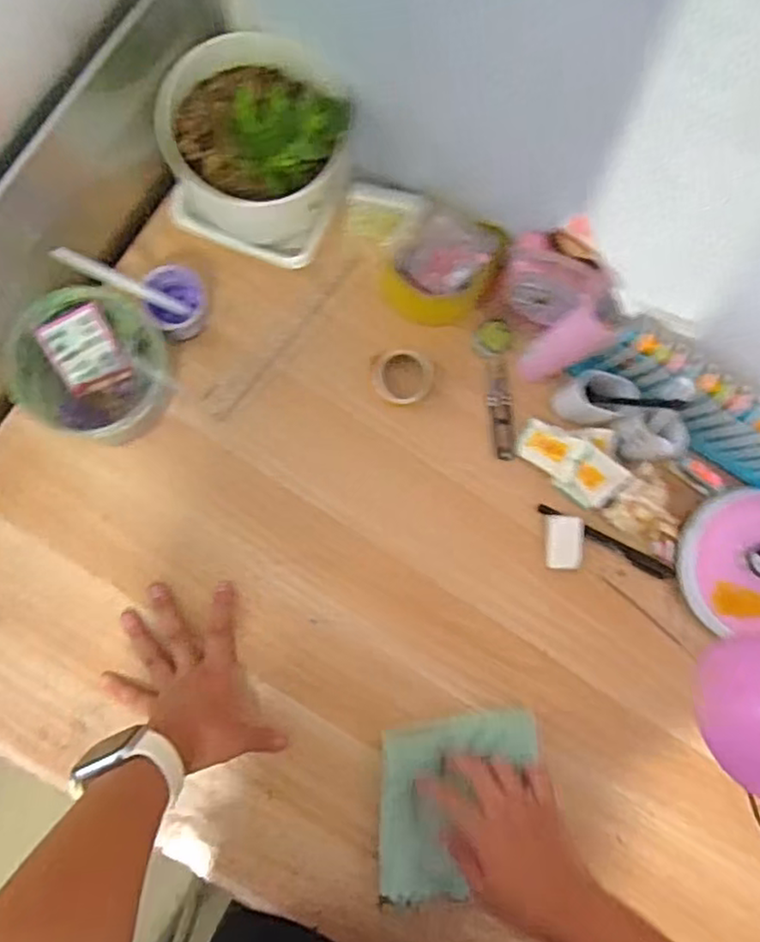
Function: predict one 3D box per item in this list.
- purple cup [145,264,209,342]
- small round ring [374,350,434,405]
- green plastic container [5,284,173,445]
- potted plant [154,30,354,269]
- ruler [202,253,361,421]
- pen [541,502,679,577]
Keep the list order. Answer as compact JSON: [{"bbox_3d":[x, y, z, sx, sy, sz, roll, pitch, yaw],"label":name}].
[{"bbox_3d":[-0.175,-0.145,0.573,0.052,0.045,0.060,-24,89,-8],"label":"purple cup"},{"bbox_3d":[0.022,-0.085,0.602,0.052,0.019,0.051,1,85,-7],"label":"small round ring"},{"bbox_3d":[-0.232,-0.088,0.549,0.125,0.065,0.119,1,85,-7],"label":"green plastic container"},{"bbox_3d":[-0.101,-0.270,0.540,0.142,0.144,0.144,1,85,-7],"label":"potted plant"},{"bbox_3d":[-0.090,-0.125,0.601,0.026,0.008,0.188,41,85,-3],"label":"ruler"},{"bbox_3d":[0.211,0.066,0.614,0.138,0.007,0.015,28,83,-4],"label":"pen"}]

